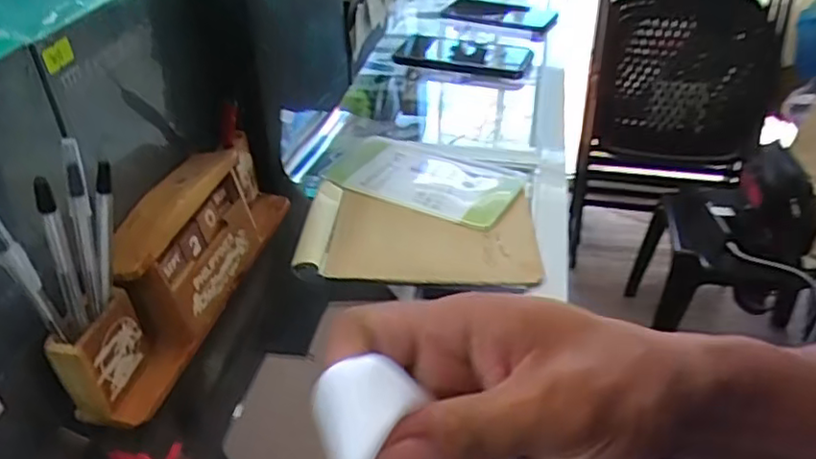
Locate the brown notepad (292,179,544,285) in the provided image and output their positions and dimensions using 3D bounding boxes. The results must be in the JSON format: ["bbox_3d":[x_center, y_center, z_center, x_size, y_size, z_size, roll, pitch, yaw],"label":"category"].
[{"bbox_3d":[0.011,0.002,0.497,0.175,0.019,0.108,3,37,7],"label":"brown notepad"}]

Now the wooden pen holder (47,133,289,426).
[{"bbox_3d":[-0.150,0.012,0.439,0.048,0.071,0.238,7,37,12],"label":"wooden pen holder"}]

